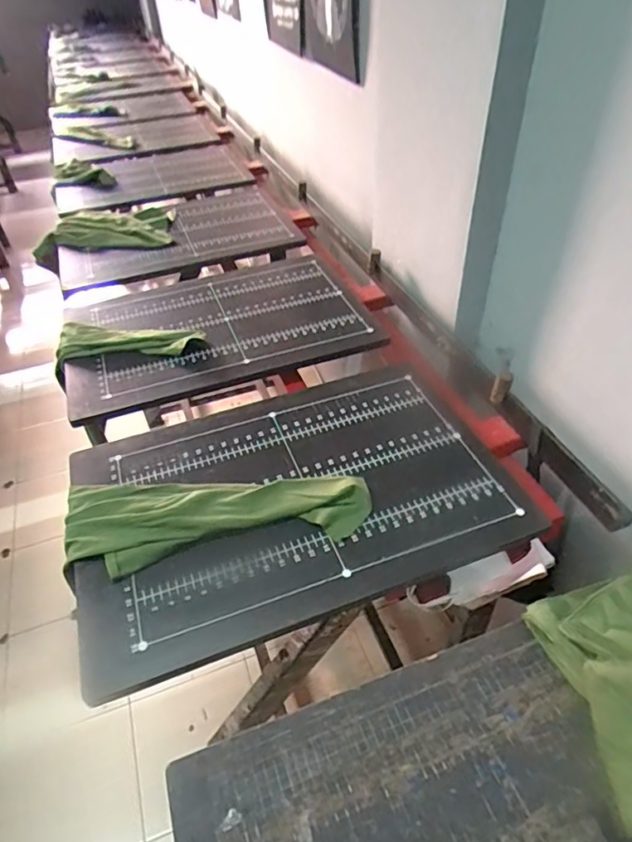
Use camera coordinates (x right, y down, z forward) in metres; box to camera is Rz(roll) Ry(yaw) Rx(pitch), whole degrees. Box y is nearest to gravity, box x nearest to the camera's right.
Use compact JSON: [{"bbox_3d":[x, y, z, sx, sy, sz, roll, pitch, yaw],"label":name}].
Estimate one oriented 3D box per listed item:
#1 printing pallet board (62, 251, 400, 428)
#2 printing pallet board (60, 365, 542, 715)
[{"bbox_3d":[-0.208,-0.209,1.110,0.596,0.028,0.419,-17,45,-14],"label":"printing pallet board"},{"bbox_3d":[-0.038,0.102,0.768,0.586,0.029,0.381,-16,45,-13],"label":"printing pallet board"}]

